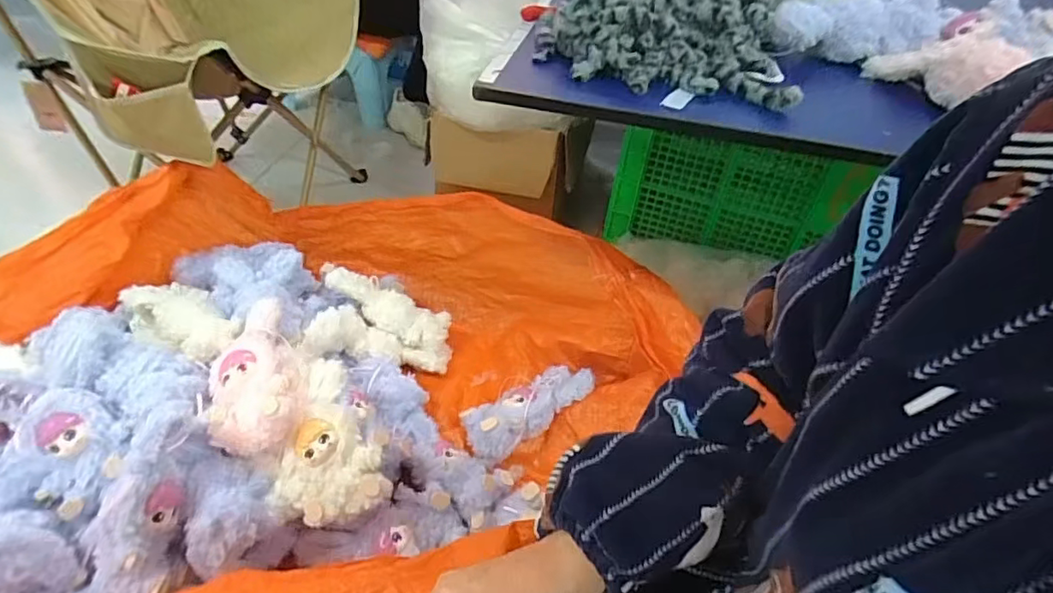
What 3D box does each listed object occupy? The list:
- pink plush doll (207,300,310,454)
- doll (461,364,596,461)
[{"bbox_3d":[-0.352,0.095,0.735,0.112,0.064,0.228,-4,42,-12],"label":"pink plush doll"},{"bbox_3d":[0.004,0.169,0.891,0.213,0.063,0.092,-24,49,-31],"label":"doll"}]

